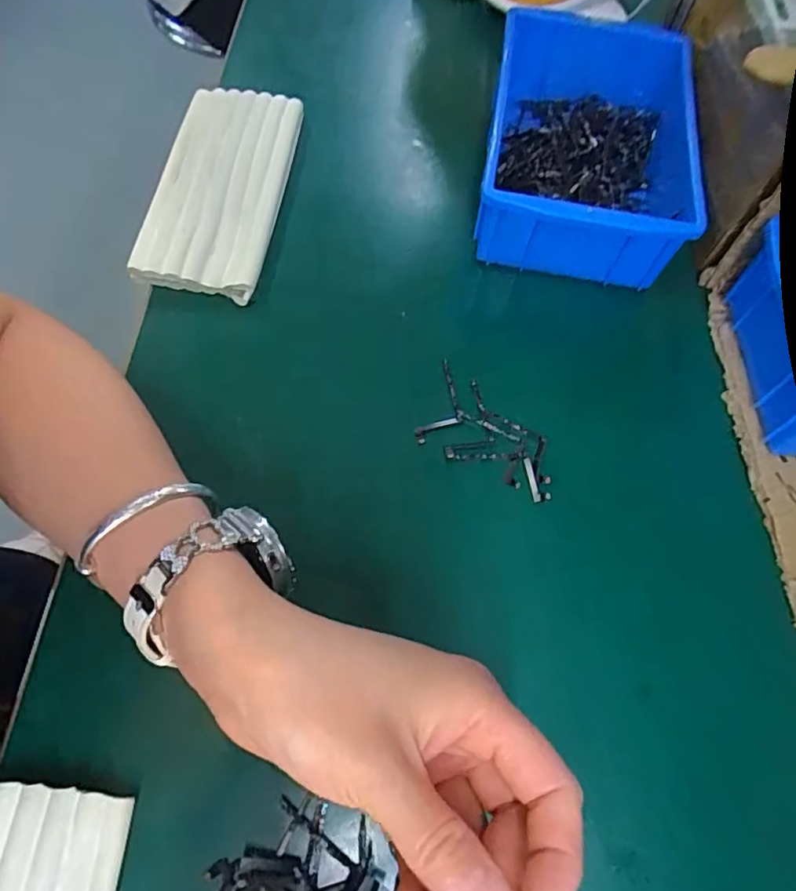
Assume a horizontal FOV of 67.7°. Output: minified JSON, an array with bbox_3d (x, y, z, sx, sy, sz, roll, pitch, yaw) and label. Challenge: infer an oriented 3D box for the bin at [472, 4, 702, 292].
[{"bbox_3d":[0.133,-0.211,0.416,0.136,0.065,0.208,11,65,1],"label":"bin"}]

